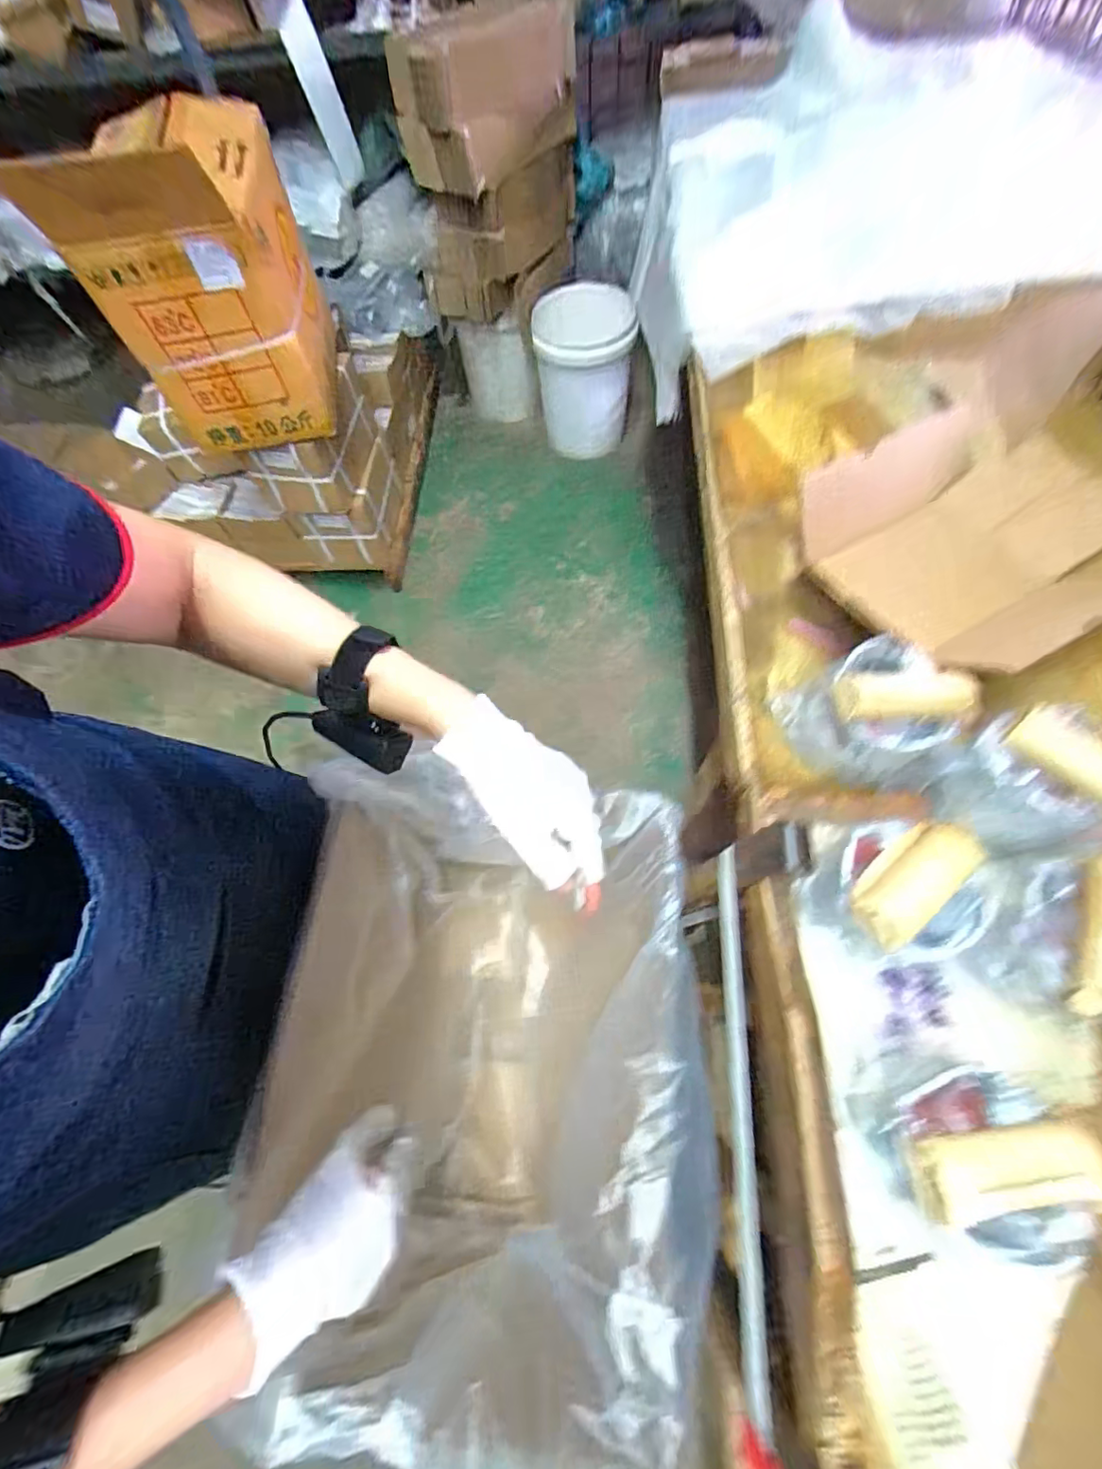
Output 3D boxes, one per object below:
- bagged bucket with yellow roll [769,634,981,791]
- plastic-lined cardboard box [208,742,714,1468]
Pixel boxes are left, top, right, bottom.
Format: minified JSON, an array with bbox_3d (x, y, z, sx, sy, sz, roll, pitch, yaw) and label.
[{"bbox_3d":[0.261,-0.017,0.447,0.095,0.109,0.099,-1,65,3],"label":"bagged bucket with yellow roll"},{"bbox_3d":[-0.051,0.327,0.592,0.349,0.332,0.503,1,65,4],"label":"plastic-lined cardboard box"}]

